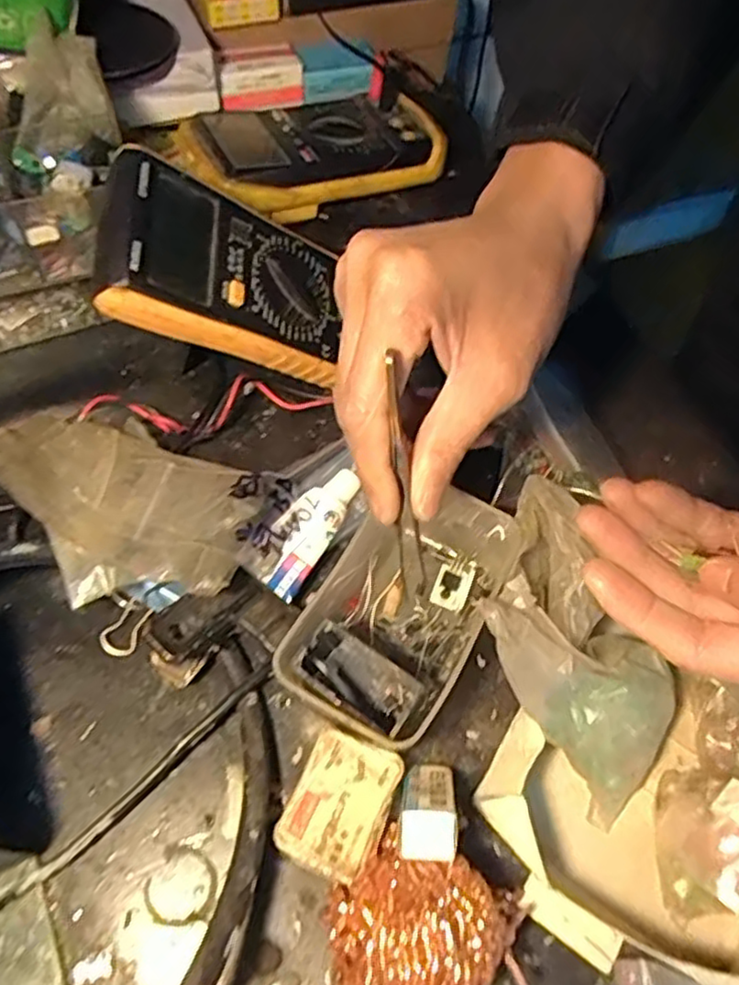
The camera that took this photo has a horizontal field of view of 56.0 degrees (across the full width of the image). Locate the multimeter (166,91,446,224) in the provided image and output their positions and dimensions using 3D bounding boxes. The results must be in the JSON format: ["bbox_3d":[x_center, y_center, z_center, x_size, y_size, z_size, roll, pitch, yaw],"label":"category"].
[{"bbox_3d":[-0.044,-0.257,0.521,0.179,0.041,0.089,-20,63,-15],"label":"multimeter"}]

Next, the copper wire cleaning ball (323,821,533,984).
[{"bbox_3d":[0.018,0.174,0.274,0.067,0.055,0.065,2,59,-3],"label":"copper wire cleaning ball"}]

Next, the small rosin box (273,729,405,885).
[{"bbox_3d":[-0.014,0.140,0.311,0.040,0.024,0.054,23,61,10],"label":"small rosin box"}]

